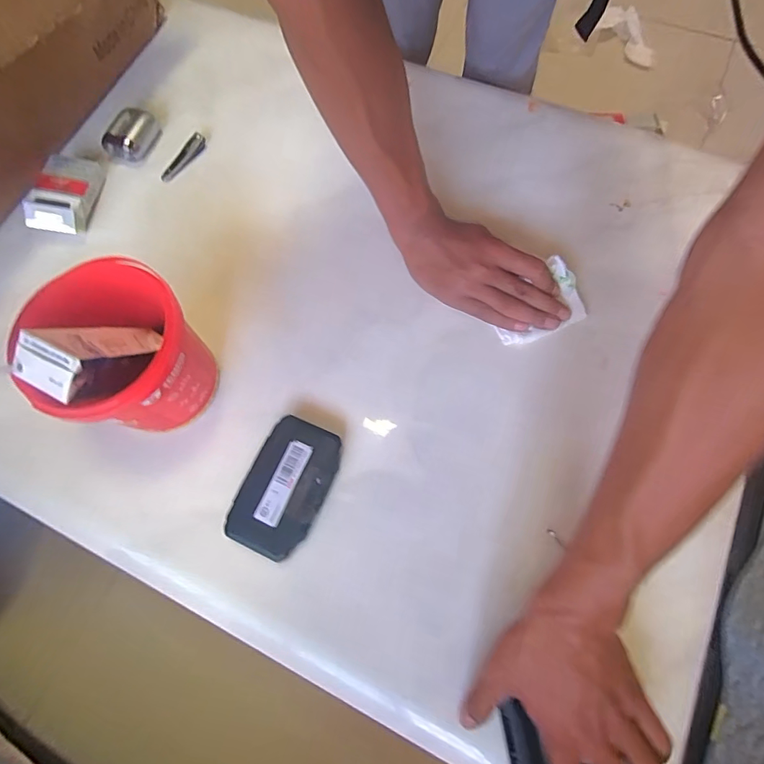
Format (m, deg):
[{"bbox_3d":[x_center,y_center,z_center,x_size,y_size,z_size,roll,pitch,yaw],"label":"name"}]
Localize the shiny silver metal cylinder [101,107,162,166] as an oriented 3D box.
[{"bbox_3d":[-0.320,-0.318,0.561,0.044,0.032,0.078,27,75,8],"label":"shiny silver metal cylinder"}]

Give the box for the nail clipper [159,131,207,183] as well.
[{"bbox_3d":[-0.255,-0.286,0.558,0.021,0.013,0.077,34,76,10],"label":"nail clipper"}]

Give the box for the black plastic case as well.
[{"bbox_3d":[-0.093,0.100,0.420,0.078,0.024,0.123,23,74,7],"label":"black plastic case"}]

